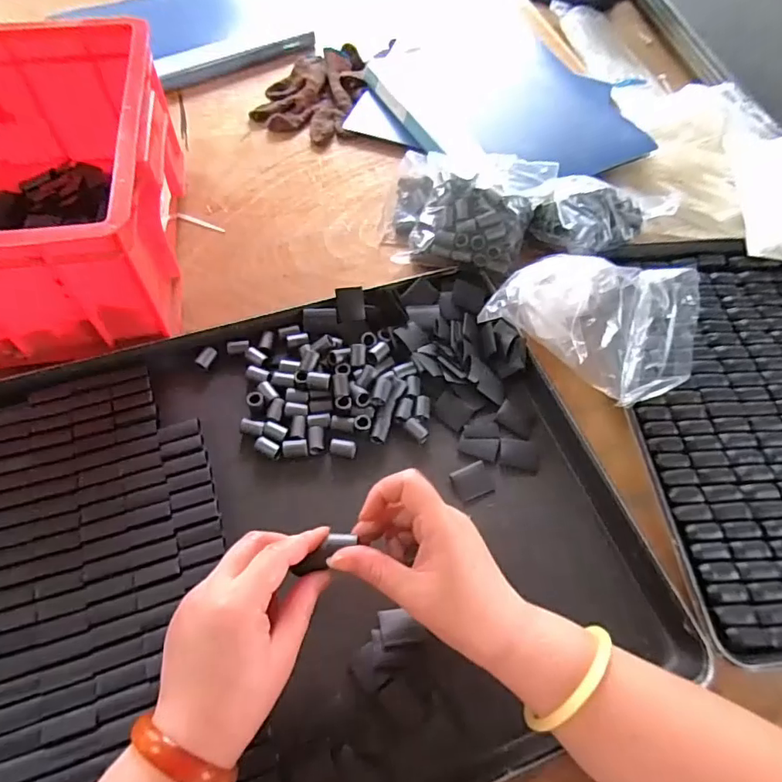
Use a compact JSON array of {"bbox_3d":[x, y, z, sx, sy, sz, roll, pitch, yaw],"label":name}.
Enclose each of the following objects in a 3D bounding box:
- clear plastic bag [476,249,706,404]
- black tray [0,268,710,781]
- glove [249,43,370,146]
[{"bbox_3d":[0.183,-0.067,0.468,0.171,0.068,0.108,38,65,18],"label":"clear plastic bag"},{"bbox_3d":[-0.116,0.111,0.384,0.583,0.025,0.387,-17,62,-12],"label":"black tray"},{"bbox_3d":[-0.099,-0.401,0.703,0.124,0.028,0.183,15,60,6],"label":"glove"}]

